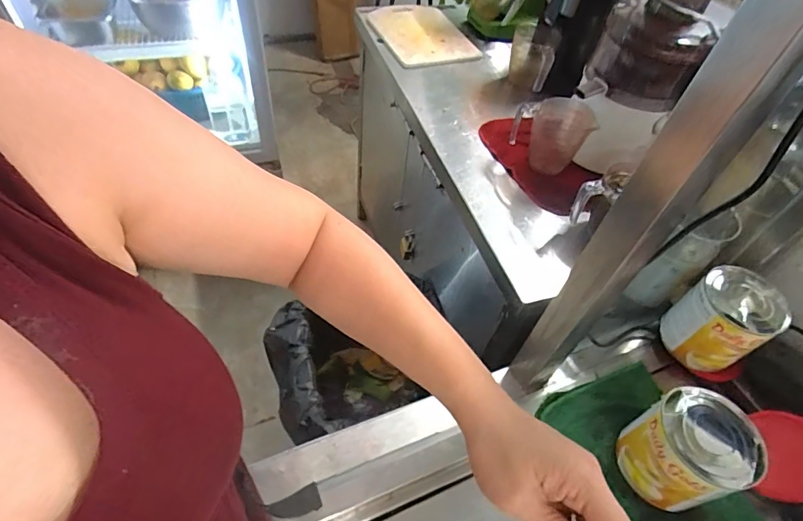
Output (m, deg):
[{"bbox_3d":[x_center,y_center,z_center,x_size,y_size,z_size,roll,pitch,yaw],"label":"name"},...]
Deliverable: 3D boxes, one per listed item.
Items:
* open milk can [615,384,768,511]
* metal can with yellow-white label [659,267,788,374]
[{"bbox_3d":[0.305,0.212,0.496,0.096,0.125,0.098,3,51,-4],"label":"open milk can"},{"bbox_3d":[0.422,0.078,0.593,0.095,0.121,0.096,3,51,-4],"label":"metal can with yellow-white label"}]

